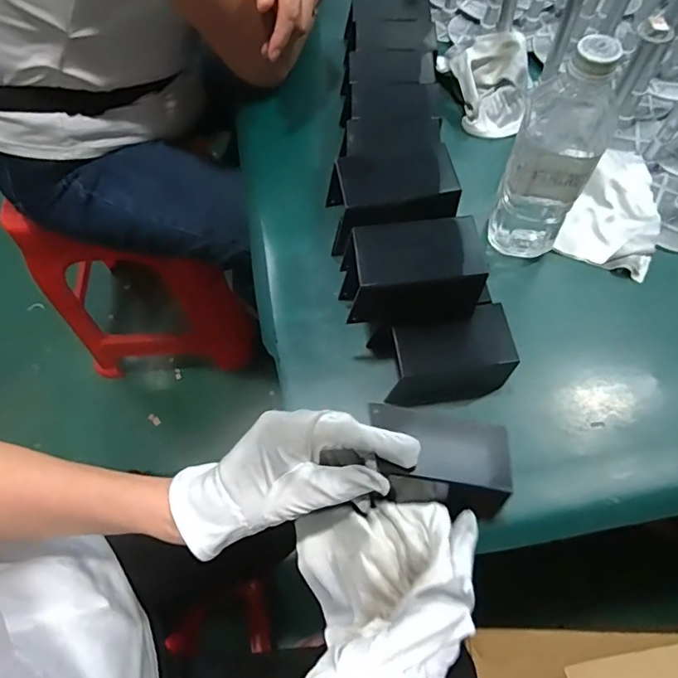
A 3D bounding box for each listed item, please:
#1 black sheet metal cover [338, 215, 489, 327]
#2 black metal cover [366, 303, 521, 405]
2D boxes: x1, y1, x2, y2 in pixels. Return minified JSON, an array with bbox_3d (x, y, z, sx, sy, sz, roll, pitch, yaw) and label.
[{"bbox_3d":[0.055,-0.050,0.388,0.101,0.062,0.055,-4,63,0],"label":"black sheet metal cover"},{"bbox_3d":[0.085,0.018,0.411,0.105,0.053,0.055,-13,63,-4],"label":"black metal cover"}]

